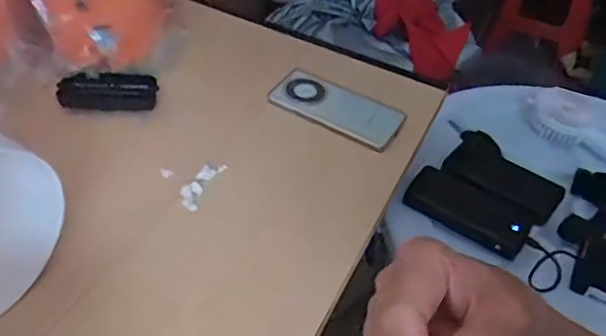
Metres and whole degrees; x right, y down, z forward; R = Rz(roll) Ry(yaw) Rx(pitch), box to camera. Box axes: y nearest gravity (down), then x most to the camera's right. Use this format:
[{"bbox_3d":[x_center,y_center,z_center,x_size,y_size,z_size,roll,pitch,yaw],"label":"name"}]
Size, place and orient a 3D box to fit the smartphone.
[{"bbox_3d":[0.044,-0.078,0.700,0.159,0.015,0.078,25,56,14],"label":"smartphone"}]

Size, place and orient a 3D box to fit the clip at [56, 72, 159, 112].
[{"bbox_3d":[-0.232,-0.093,0.670,0.109,0.028,0.047,-3,43,-9],"label":"clip"}]

